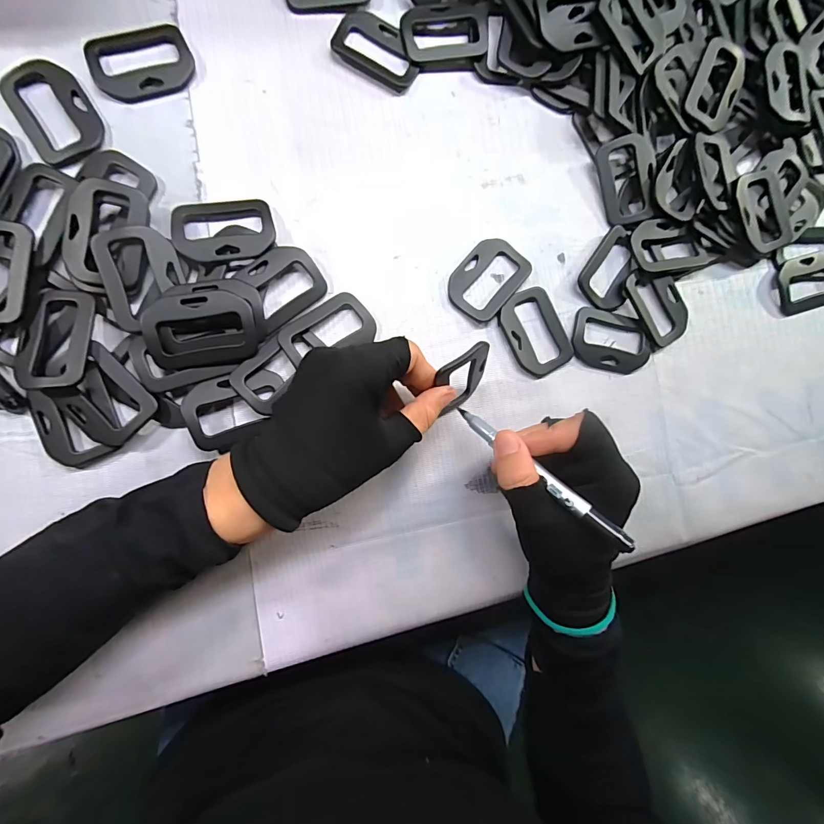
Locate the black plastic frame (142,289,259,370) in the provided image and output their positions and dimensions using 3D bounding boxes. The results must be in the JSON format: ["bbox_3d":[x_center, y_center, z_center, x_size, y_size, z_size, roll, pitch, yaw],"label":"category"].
[{"bbox_3d":[-0.126,-0.051,0.245,0.060,0.011,0.045,-7,88,-9],"label":"black plastic frame"}]

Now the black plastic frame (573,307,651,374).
[{"bbox_3d":[0.147,-0.052,0.300,0.060,0.006,0.041,11,85,-8],"label":"black plastic frame"}]

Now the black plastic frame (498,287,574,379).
[{"bbox_3d":[0.088,-0.057,0.292,0.044,0.006,0.059,-28,91,-9],"label":"black plastic frame"}]

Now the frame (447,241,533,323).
[{"bbox_3d":[0.053,-0.094,0.289,0.043,0.007,0.059,41,82,-4],"label":"frame"}]

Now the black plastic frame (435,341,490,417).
[{"bbox_3d":[0.032,-0.020,0.254,0.037,0.057,0.007,-28,68,-12],"label":"black plastic frame"}]

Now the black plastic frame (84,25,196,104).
[{"bbox_3d":[-0.173,-0.224,0.262,0.061,0.006,0.044,-26,91,-9],"label":"black plastic frame"}]

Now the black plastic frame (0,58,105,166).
[{"bbox_3d":[-0.221,-0.186,0.251,0.044,0.004,0.062,-34,92,-9],"label":"black plastic frame"}]

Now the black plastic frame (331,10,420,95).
[{"bbox_3d":[-0.023,-0.256,0.288,0.061,0.004,0.042,30,83,-6],"label":"black plastic frame"}]

